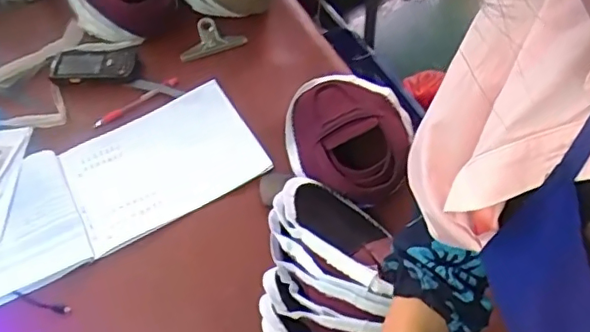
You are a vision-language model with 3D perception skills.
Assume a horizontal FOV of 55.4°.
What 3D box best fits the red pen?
[{"bbox_3d":[-0.270,-0.110,0.960,0.161,0.013,0.014,-35,60,-18],"label":"red pen"}]

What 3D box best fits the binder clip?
[{"bbox_3d":[-0.155,-0.234,1.021,0.118,0.035,0.059,-20,57,-9],"label":"binder clip"}]

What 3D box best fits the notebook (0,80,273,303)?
[{"bbox_3d":[-0.335,0.050,0.845,0.576,0.017,0.229,-27,58,-14],"label":"notebook"}]

